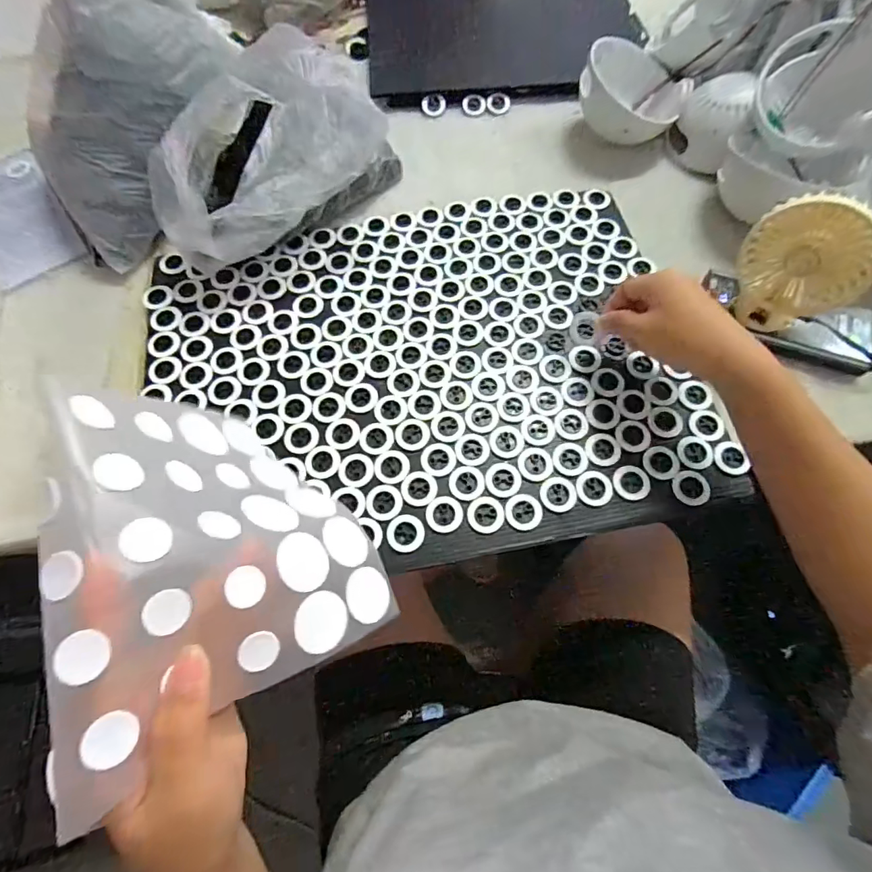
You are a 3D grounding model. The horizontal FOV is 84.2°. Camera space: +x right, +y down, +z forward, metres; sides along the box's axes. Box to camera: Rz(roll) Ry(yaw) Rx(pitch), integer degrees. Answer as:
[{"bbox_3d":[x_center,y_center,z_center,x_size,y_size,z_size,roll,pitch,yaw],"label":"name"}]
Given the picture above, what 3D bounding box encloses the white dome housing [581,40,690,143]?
[{"bbox_3d":[0.222,-0.384,0.549,0.114,0.070,0.100,21,68,10],"label":"white dome housing"}]

